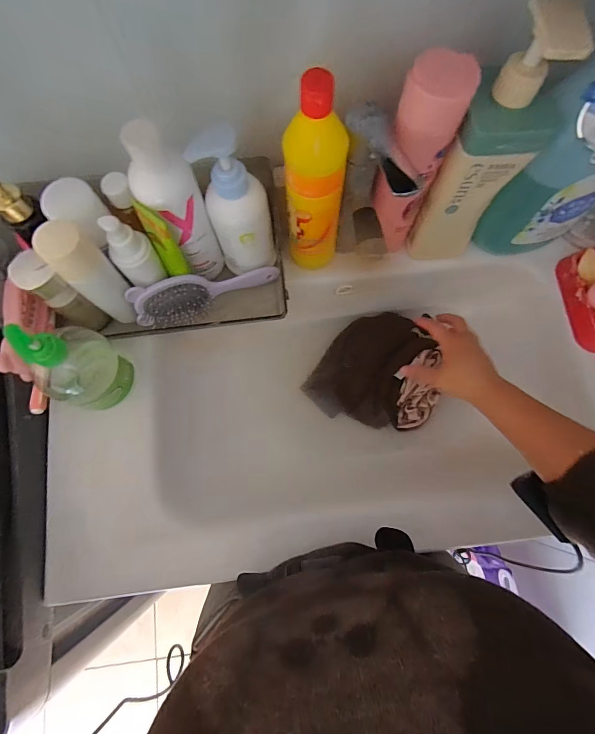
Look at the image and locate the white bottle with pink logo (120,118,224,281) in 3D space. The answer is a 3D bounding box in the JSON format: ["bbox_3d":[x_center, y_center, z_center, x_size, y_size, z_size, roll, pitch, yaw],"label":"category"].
[{"bbox_3d":[-0.130,-0.169,0.393,0.059,0.187,0.058,0,75,0],"label":"white bottle with pink logo"}]

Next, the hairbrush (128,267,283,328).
[{"bbox_3d":[-0.112,-0.089,0.452,0.175,0.059,0.043,-21,76,-20],"label":"hairbrush"}]

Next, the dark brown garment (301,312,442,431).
[{"bbox_3d":[0.121,-0.005,0.545,0.182,0.071,0.170,14,76,4],"label":"dark brown garment"}]

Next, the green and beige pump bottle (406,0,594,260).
[{"bbox_3d":[0.190,-0.206,0.383,0.084,0.272,0.060,-1,70,0],"label":"green and beige pump bottle"}]

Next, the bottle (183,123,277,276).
[{"bbox_3d":[-0.068,-0.179,0.412,0.067,0.156,0.080,-14,75,-3],"label":"bottle"}]

